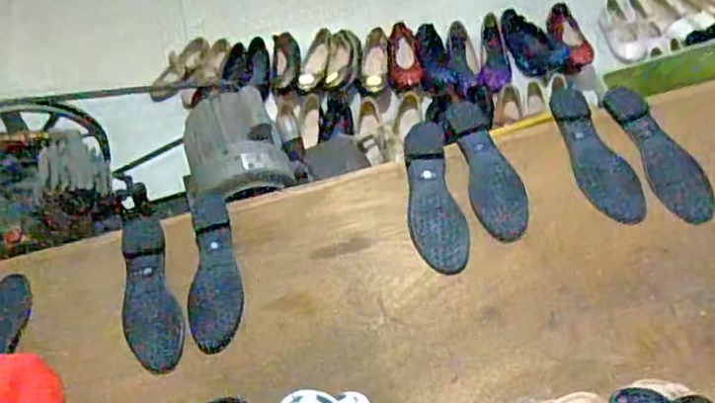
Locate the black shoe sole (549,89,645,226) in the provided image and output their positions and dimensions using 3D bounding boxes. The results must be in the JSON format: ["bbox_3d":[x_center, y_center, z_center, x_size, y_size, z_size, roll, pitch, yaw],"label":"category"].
[{"bbox_3d":[0.344,-0.071,0.950,0.070,0.050,0.231,-17,53,-5],"label":"black shoe sole"}]

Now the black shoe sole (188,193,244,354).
[{"bbox_3d":[-0.200,0.081,0.907,0.073,0.023,0.268,-11,52,-1],"label":"black shoe sole"}]

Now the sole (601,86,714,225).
[{"bbox_3d":[0.438,-0.077,0.956,0.073,0.036,0.252,-15,52,-4],"label":"sole"}]

